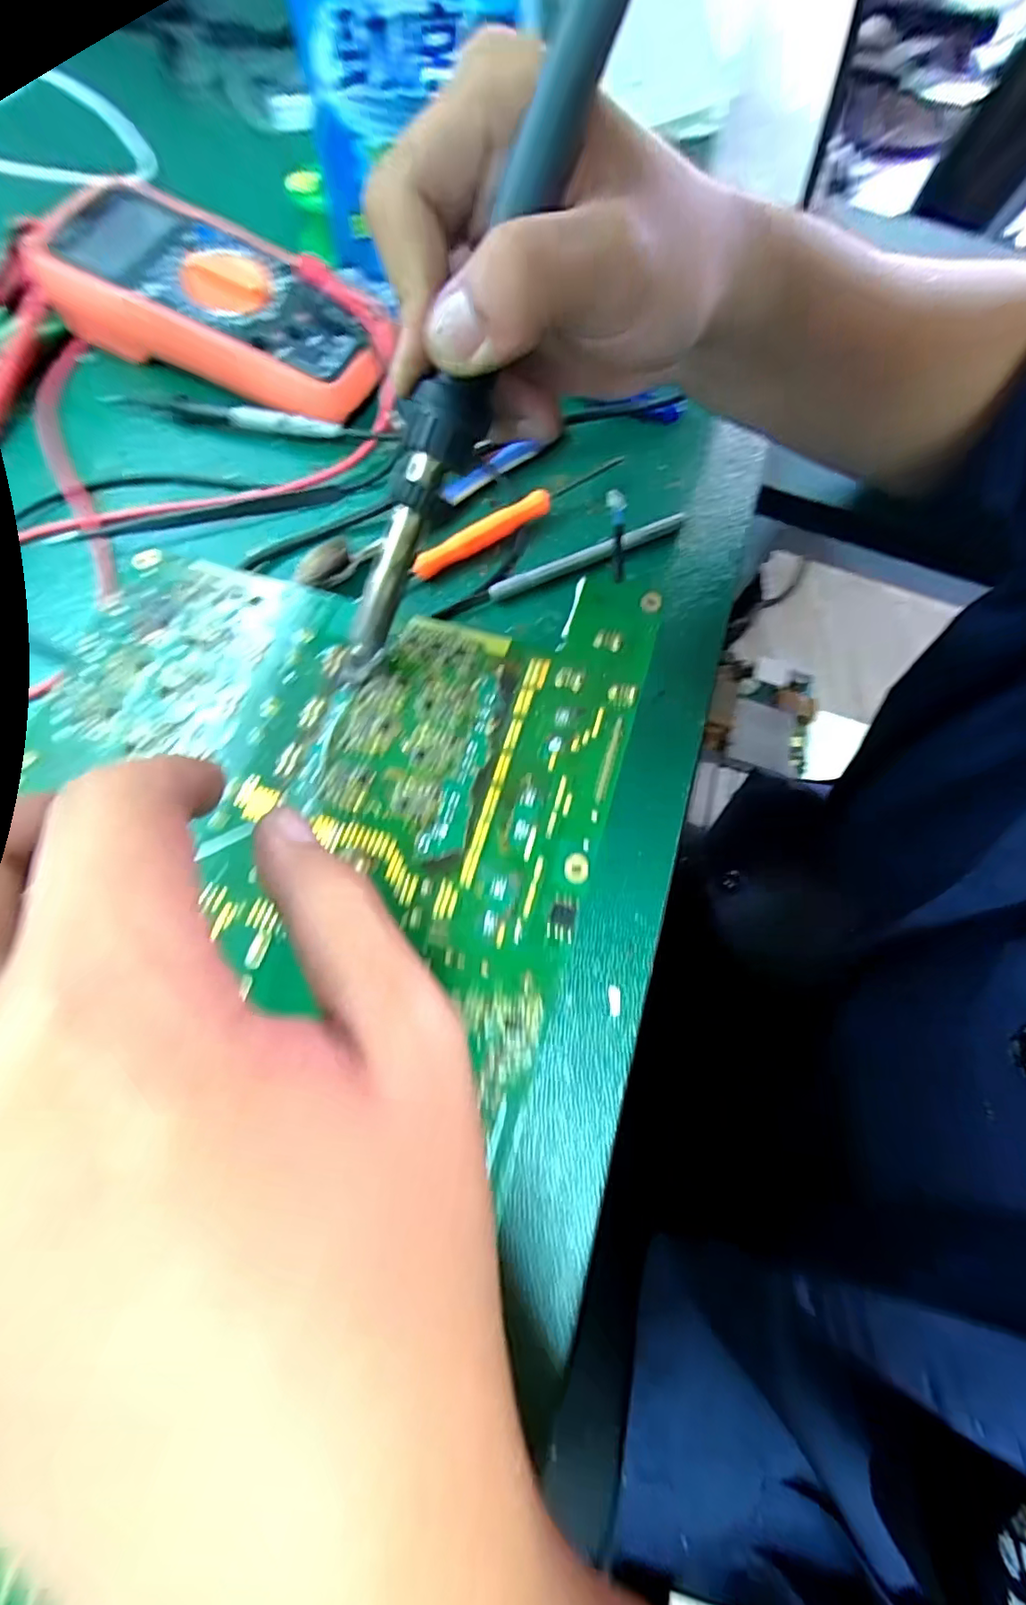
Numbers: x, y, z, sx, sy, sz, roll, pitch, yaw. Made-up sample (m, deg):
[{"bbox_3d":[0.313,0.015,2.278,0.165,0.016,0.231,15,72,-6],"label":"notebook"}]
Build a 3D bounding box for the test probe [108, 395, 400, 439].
[{"bbox_3d":[-0.136,-0.200,0.295,0.151,0.006,0.014,12,69,-1],"label":"test probe"}]

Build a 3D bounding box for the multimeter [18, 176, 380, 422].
[{"bbox_3d":[-0.152,-0.251,0.292,0.175,0.044,0.089,25,69,4],"label":"multimeter"}]

